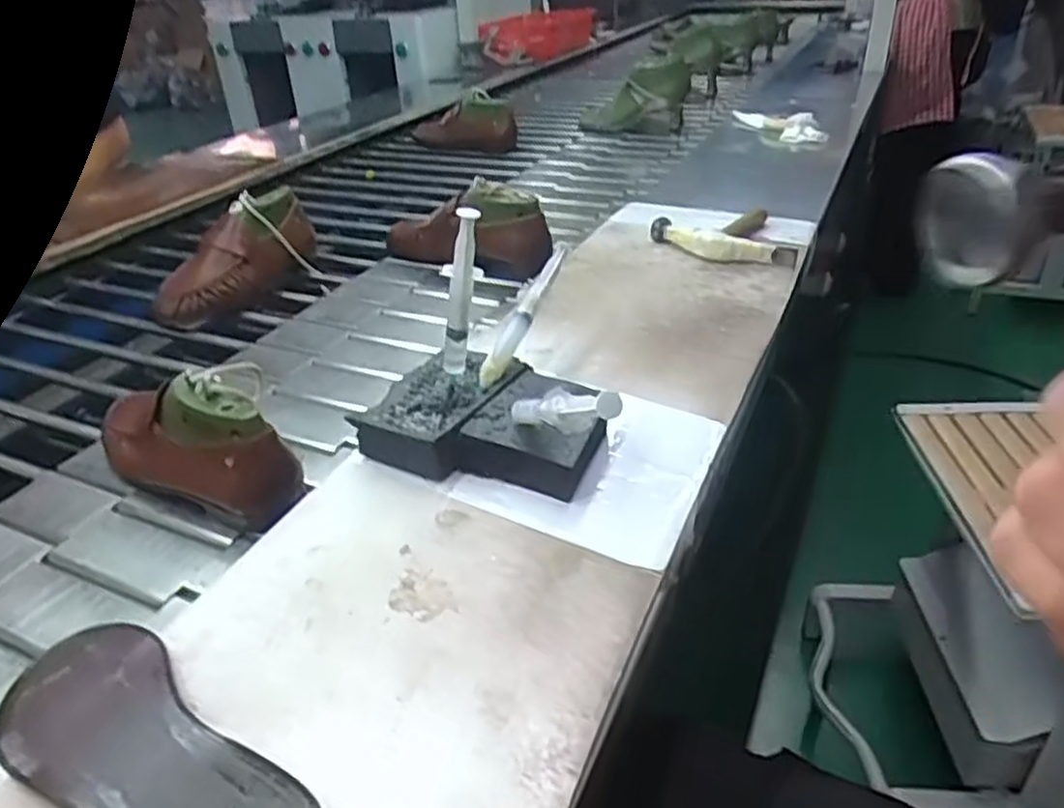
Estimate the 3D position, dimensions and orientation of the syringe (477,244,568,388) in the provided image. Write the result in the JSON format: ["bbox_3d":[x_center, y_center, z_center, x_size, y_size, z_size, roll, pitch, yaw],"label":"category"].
[{"bbox_3d":[-0.005,-0.074,0.611,0.016,0.019,0.150,13,58,25],"label":"syringe"}]

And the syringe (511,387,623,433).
[{"bbox_3d":[0.012,0.005,0.466,0.018,0.026,0.149,-18,4,-21],"label":"syringe"}]

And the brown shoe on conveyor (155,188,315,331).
[{"bbox_3d":[-0.378,-0.195,0.973,0.092,0.112,0.258,9,34,20],"label":"brown shoe on conveyor"}]

